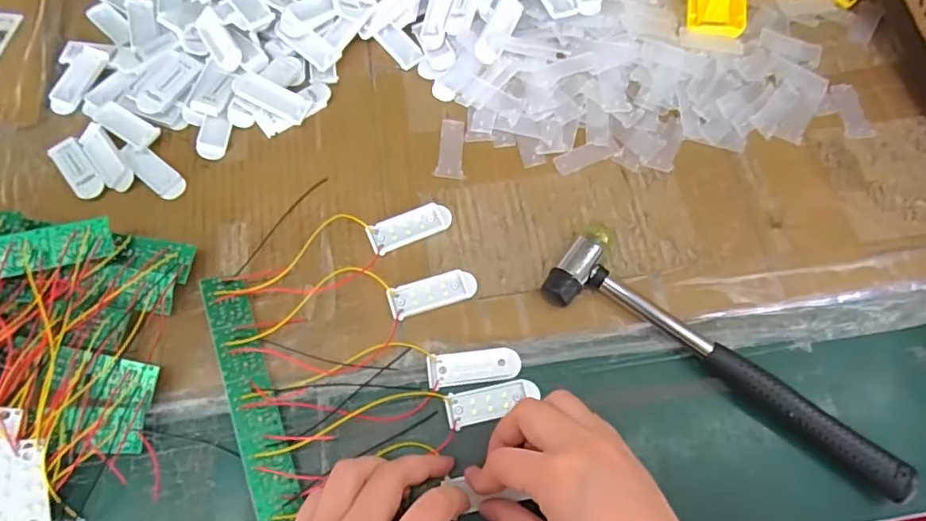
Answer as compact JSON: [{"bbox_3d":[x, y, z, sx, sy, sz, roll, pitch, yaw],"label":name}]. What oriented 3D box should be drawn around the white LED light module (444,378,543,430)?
[{"bbox_3d":[0.019,0.088,0.347,0.056,0.004,0.021,-10,71,-4],"label":"white LED light module"}]

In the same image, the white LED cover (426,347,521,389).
[{"bbox_3d":[0.007,0.067,0.354,0.057,0.004,0.020,-9,71,-4],"label":"white LED cover"}]

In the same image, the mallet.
[{"bbox_3d":[0.166,0.055,0.352,0.233,0.021,0.063,31,73,10],"label":"mallet"}]

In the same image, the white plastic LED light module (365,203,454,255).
[{"bbox_3d":[-0.036,-0.023,0.385,0.056,0.008,0.021,-24,72,-9],"label":"white plastic LED light module"}]

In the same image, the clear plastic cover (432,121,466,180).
[{"bbox_3d":[-0.008,-0.081,0.408,0.020,0.004,0.047,4,70,1],"label":"clear plastic cover"}]

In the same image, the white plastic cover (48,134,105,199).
[{"bbox_3d":[-0.274,-0.066,0.399,0.021,0.006,0.054,-39,75,-13],"label":"white plastic cover"}]

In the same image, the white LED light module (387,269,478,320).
[{"bbox_3d":[-0.019,0.021,0.370,0.056,0.005,0.020,-18,72,-7],"label":"white LED light module"}]

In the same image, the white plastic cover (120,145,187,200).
[{"bbox_3d":[-0.219,-0.063,0.396,0.051,0.008,0.021,37,74,12],"label":"white plastic cover"}]

